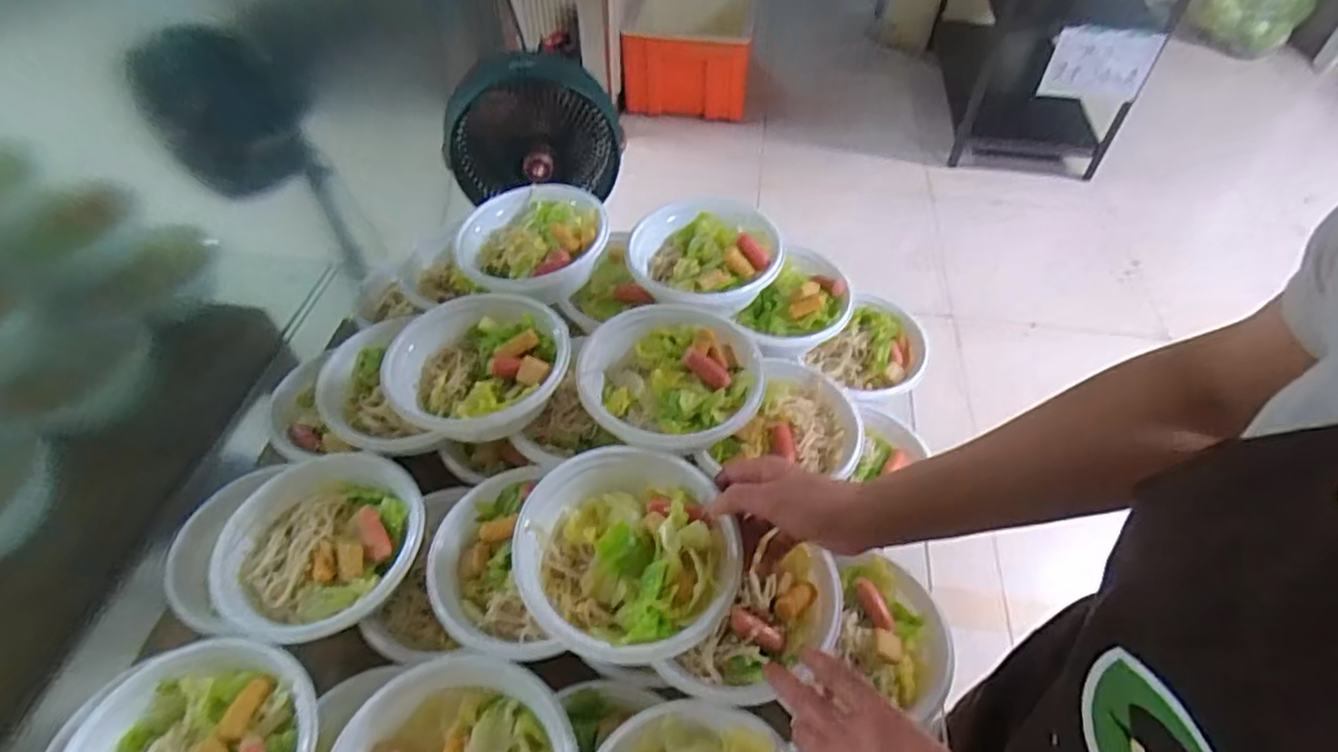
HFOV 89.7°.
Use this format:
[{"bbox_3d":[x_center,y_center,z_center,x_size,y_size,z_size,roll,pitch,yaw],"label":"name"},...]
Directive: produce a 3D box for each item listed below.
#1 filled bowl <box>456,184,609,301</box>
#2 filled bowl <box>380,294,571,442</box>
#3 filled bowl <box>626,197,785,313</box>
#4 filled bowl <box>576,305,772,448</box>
[{"bbox_3d":[-0.149,-0.148,0.747,0.163,0.049,0.153,0,50,0],"label":"filled bowl"},{"bbox_3d":[-0.178,-0.010,0.635,0.162,0.051,0.151,0,50,0],"label":"filled bowl"},{"bbox_3d":[0.041,-0.119,0.739,0.162,0.078,0.157,0,50,0],"label":"filled bowl"},{"bbox_3d":[0.006,0.009,0.645,0.172,0.075,0.183,0,50,0],"label":"filled bowl"}]

